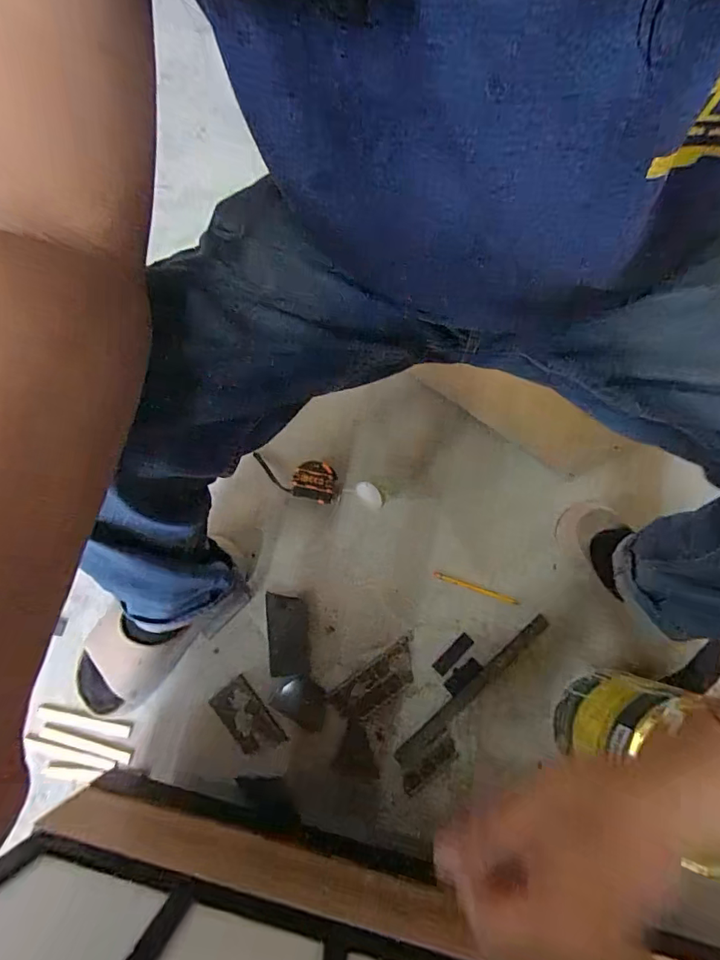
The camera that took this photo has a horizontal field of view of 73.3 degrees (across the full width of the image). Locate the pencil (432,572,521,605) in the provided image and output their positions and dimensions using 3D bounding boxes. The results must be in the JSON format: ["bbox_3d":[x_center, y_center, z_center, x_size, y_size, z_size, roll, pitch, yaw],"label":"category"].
[{"bbox_3d":[0.173,0.162,0.723,0.128,0.004,0.009,19,78,6],"label":"pencil"}]

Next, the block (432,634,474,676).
[{"bbox_3d":[0.136,0.254,0.707,0.067,0.004,0.021,-43,79,-8],"label":"block"}]

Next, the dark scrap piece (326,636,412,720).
[{"bbox_3d":[0.023,0.294,0.702,0.136,0.008,0.055,-35,78,-6],"label":"dark scrap piece"}]

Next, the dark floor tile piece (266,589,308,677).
[{"bbox_3d":[-0.108,0.228,0.717,0.056,0.004,0.116,-7,77,0],"label":"dark floor tile piece"}]

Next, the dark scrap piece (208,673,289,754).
[{"bbox_3d":[-0.161,0.342,0.693,0.059,0.005,0.108,-40,79,-7],"label":"dark scrap piece"}]

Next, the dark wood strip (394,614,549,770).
[{"bbox_3d":[0.162,0.301,0.694,0.287,0.009,0.024,-42,79,-8],"label":"dark wood strip"}]

